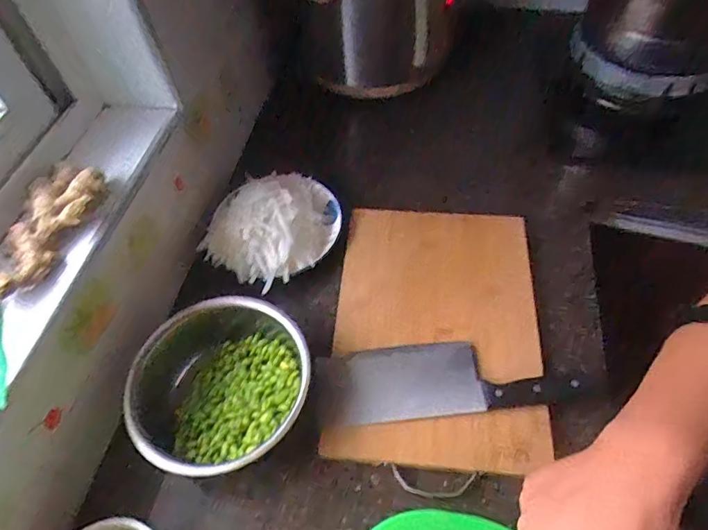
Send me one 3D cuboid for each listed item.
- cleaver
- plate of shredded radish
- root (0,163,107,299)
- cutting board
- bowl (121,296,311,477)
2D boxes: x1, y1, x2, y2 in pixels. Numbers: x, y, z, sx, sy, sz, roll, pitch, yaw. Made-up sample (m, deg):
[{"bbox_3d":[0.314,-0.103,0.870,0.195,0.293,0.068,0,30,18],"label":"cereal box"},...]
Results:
[{"bbox_3d":[0.110,0.122,0.524,0.303,0.018,0.083,-6,56,0],"label":"cleaver"},{"bbox_3d":[-0.103,-0.056,0.622,0.129,0.069,0.172,24,59,19],"label":"plate of shredded radish"},{"bbox_3d":[-0.298,-0.035,0.455,0.069,0.023,0.155,10,57,10],"label":"root"},{"bbox_3d":[0.099,0.069,0.571,0.234,0.028,0.327,3,56,6],"label":"cutting board"},{"bbox_3d":[-0.147,0.131,0.509,0.185,0.076,0.178,-2,55,2],"label":"bowl"}]

